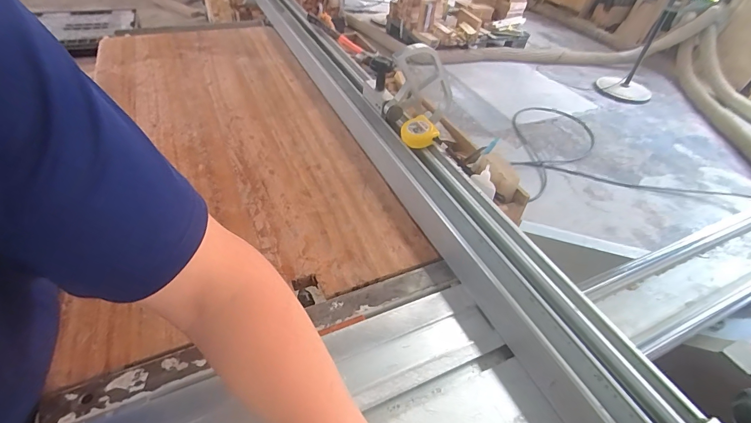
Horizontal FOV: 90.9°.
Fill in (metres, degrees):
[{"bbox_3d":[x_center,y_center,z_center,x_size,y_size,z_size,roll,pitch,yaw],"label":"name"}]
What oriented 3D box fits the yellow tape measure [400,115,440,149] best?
[{"bbox_3d":[0.078,-0.142,0.668,0.064,0.032,0.066,5,44,0],"label":"yellow tape measure"}]

